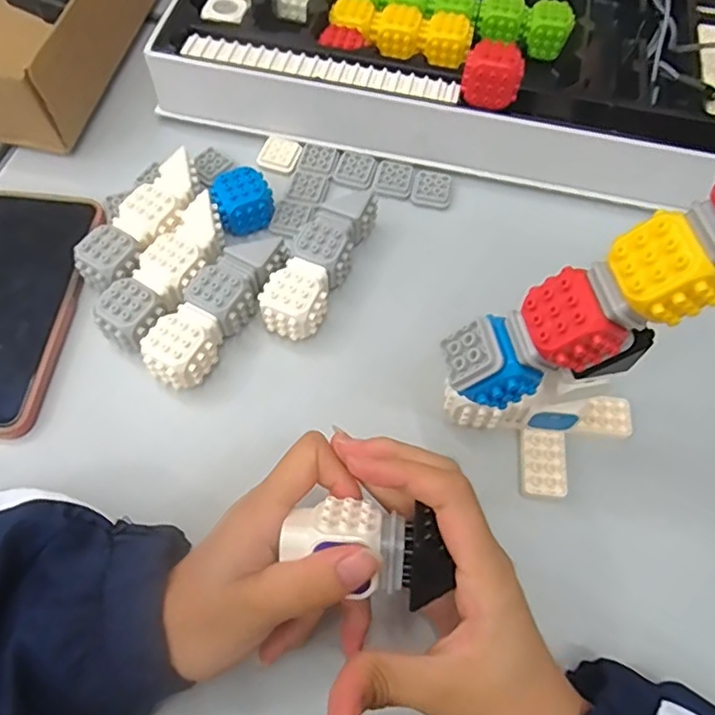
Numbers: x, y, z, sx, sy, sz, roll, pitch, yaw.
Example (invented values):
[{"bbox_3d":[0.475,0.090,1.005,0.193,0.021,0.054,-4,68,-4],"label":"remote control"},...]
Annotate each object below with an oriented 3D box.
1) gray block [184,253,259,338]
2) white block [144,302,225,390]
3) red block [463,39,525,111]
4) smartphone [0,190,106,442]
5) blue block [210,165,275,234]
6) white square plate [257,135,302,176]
[{"bbox_3d":[-0.082,-0.038,0.371,0.037,0.029,0.038,35,67,13],"label":"gray block"},{"bbox_3d":[-0.101,-0.006,0.353,0.032,0.030,0.043,33,67,13],"label":"white block"},{"bbox_3d":[0.089,-0.184,0.392,0.037,0.032,0.027,23,65,9],"label":"red block"},{"bbox_3d":[-0.223,-0.034,0.374,0.091,0.011,0.166,6,64,0],"label":"smartphone"},{"bbox_3d":[-0.076,-0.104,0.402,0.037,0.028,0.031,-17,66,-10],"label":"blue block"},{"bbox_3d":[-0.058,-0.149,0.442,0.029,0.004,0.032,14,64,4],"label":"white square plate"}]

